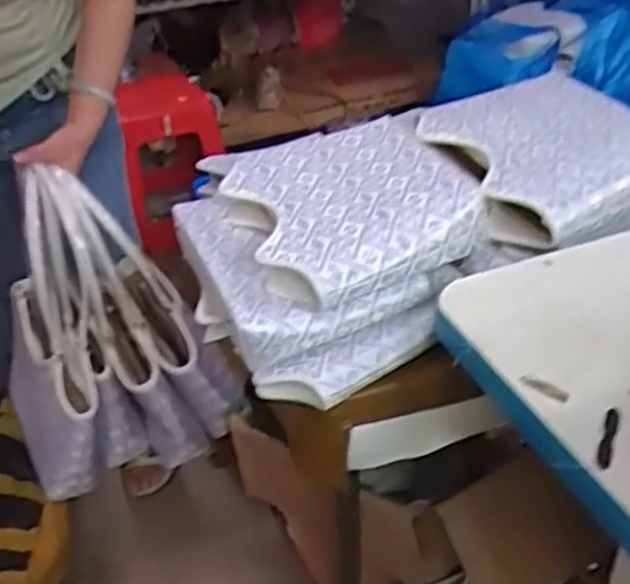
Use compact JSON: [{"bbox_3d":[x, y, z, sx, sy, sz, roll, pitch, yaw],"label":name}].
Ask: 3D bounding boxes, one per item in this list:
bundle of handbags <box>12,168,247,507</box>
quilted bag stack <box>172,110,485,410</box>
[{"bbox_3d":[-0.330,0.046,1.263,0.335,0.499,0.257,-19,38,-20],"label":"bundle of handbags"},{"bbox_3d":[0.020,-0.057,0.996,0.326,0.161,0.342,-21,38,-22],"label":"quilted bag stack"}]

